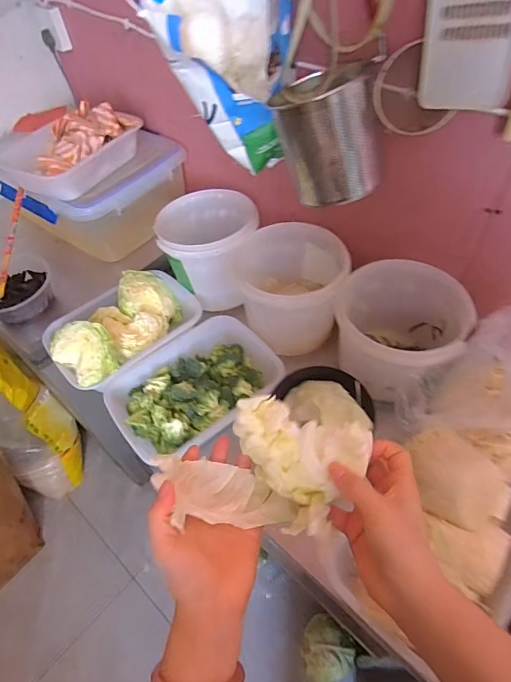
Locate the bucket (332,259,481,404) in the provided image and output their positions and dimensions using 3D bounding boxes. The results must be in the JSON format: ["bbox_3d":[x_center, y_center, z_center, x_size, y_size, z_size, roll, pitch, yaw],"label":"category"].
[{"bbox_3d":[0.248,-0.004,0.740,0.211,0.189,0.209,-2,52,3],"label":"bucket"}]

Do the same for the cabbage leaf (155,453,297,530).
[{"bbox_3d":[-0.029,0.151,0.404,0.143,0.048,0.061,18,54,-4],"label":"cabbage leaf"}]

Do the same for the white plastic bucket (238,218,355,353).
[{"bbox_3d":[0.071,-0.105,0.828,0.201,0.171,0.195,-2,52,3],"label":"white plastic bucket"}]

